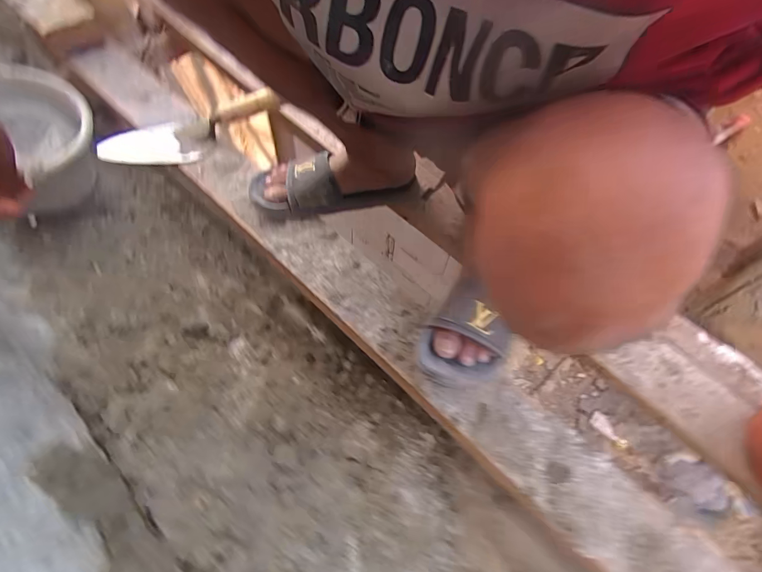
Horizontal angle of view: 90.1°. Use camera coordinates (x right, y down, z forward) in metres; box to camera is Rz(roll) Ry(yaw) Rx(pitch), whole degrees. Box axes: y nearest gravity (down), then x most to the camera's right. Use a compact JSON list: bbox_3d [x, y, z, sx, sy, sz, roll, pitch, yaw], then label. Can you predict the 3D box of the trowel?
[{"bbox_3d":[-0.325,-0.269,0.656,0.294,0.053,0.103,-26,65,-18],"label":"trowel"}]

